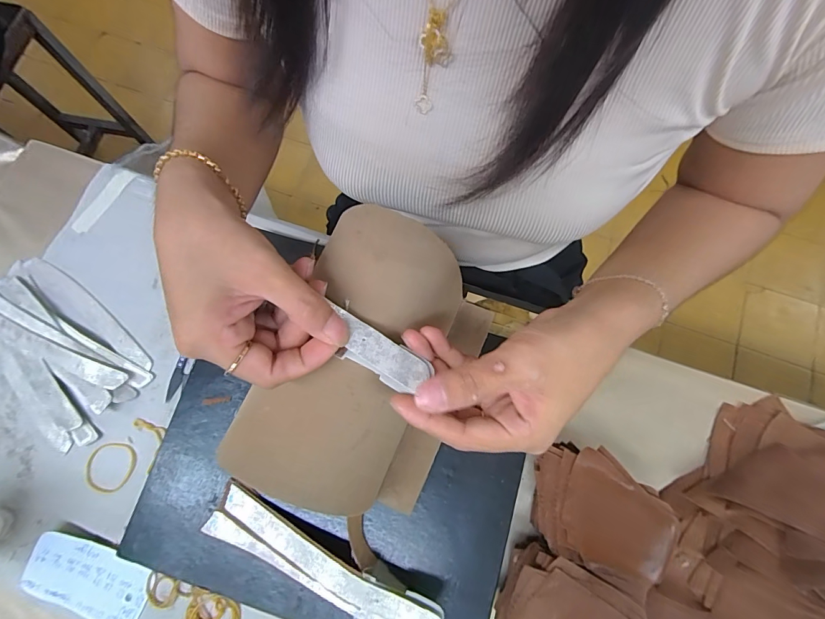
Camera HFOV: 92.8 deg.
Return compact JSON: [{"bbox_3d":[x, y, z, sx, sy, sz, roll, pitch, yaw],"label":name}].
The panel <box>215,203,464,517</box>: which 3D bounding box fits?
[{"bbox_3d":[-0.037,0.026,0.248,0.094,0.046,0.181,21,76,7],"label":"panel"}]

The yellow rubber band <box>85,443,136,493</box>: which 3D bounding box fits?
[{"bbox_3d":[-0.276,0.144,0.358,0.042,0.004,0.042,-1,73,2],"label":"yellow rubber band"}]

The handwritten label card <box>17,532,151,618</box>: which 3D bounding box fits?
[{"bbox_3d":[-0.273,0.227,0.327,0.101,0.010,0.053,18,75,7],"label":"handwritten label card"}]

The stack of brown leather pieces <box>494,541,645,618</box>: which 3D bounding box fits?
[{"bbox_3d":[0.111,0.216,0.292,0.092,0.070,0.071,8,74,4],"label":"stack of brown leather pieces"}]

